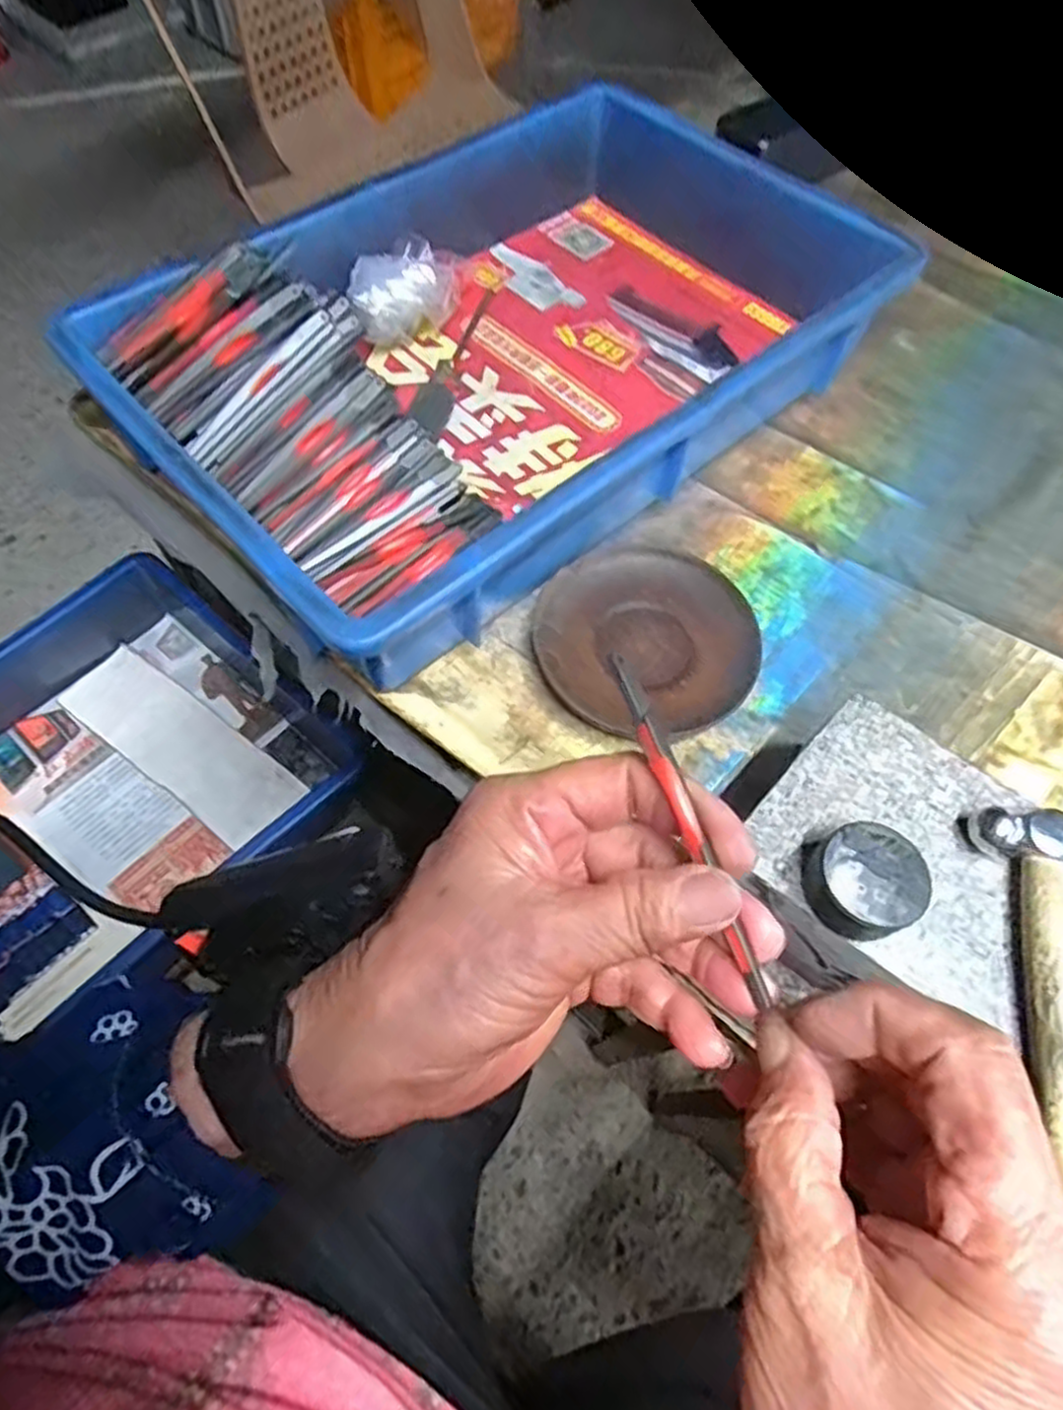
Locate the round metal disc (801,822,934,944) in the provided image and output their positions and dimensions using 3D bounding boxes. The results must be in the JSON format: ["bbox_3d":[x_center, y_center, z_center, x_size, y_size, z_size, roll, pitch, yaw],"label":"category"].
[{"bbox_3d":[0.118,0.064,0.266,0.039,0.019,0.036,0,65,0],"label":"round metal disc"}]

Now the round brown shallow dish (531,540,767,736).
[{"bbox_3d":[0.059,-0.036,0.389,0.109,0.013,0.112,1,62,-2],"label":"round brown shallow dish"}]

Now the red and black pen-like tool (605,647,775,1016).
[{"bbox_3d":[0.043,0.033,0.204,0.007,0.004,0.102,-21,81,-13],"label":"red and black pen-like tool"}]

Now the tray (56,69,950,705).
[{"bbox_3d":[-0.009,-0.221,0.446,0.430,0.083,0.279,-38,69,-19],"label":"tray"}]

